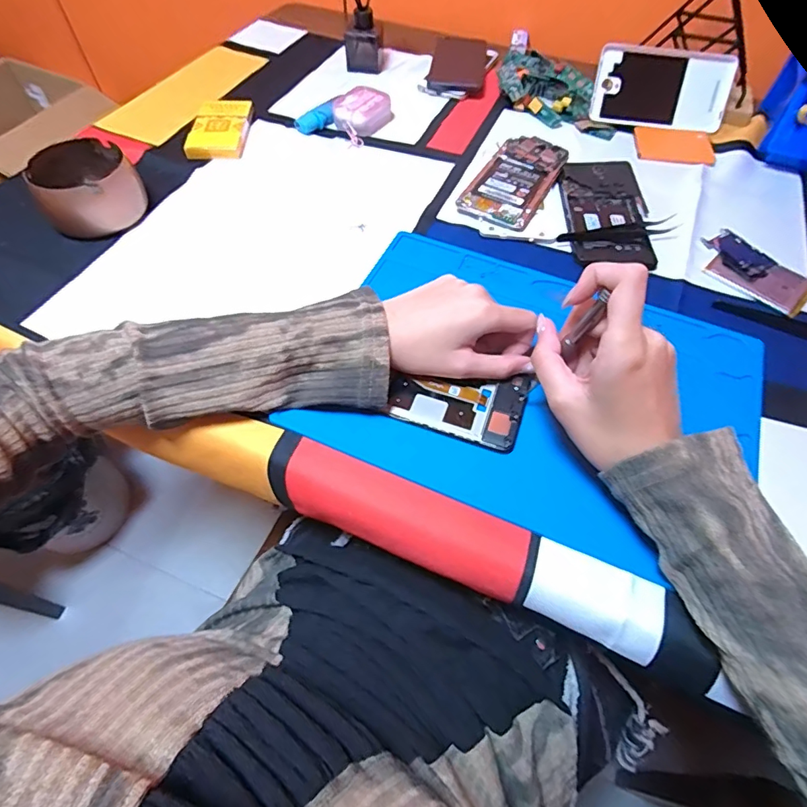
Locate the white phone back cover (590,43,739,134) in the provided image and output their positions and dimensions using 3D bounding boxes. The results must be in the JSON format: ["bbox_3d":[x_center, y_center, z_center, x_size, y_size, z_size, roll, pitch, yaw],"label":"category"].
[{"bbox_3d":[0.296,-0.356,0.546,0.152,0.078,0.010,7,16,2],"label":"white phone back cover"}]

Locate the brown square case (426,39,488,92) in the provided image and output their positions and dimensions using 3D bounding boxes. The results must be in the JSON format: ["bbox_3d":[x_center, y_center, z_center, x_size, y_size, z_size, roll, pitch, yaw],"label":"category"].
[{"bbox_3d":[0.070,-0.432,0.612,0.069,0.024,0.098,8,58,4],"label":"brown square case"}]

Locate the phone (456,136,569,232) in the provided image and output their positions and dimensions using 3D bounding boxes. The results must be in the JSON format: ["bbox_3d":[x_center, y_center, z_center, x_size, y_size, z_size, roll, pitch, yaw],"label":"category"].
[{"bbox_3d":[0.113,-0.224,0.483,0.069,0.016,0.129,27,61,16],"label":"phone"}]

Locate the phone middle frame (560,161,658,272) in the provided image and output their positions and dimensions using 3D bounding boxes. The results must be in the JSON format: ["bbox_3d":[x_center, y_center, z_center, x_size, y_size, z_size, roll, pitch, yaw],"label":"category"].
[{"bbox_3d":[0.197,-0.187,0.462,0.075,0.011,0.140,1,58,0],"label":"phone middle frame"}]

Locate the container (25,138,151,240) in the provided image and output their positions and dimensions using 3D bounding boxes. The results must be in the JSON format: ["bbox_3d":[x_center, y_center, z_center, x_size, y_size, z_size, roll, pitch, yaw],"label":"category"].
[{"bbox_3d":[-0.289,-0.200,0.441,0.084,0.048,0.095,-28,62,-17],"label":"container"}]

